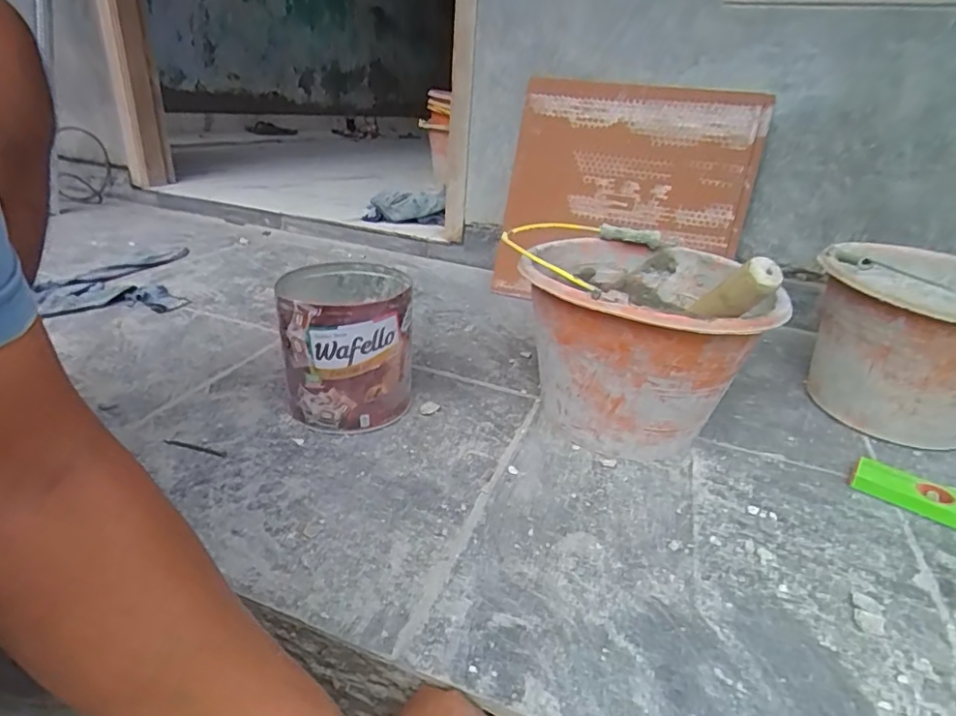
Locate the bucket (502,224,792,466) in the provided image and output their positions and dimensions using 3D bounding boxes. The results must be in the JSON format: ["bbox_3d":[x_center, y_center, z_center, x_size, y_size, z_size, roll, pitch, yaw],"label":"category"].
[{"bbox_3d":[0.181,-0.022,0.642,0.269,0.222,0.257,13,28,17],"label":"bucket"}]

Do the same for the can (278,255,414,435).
[{"bbox_3d":[-0.155,-0.017,0.652,0.146,0.154,0.162,-6,29,-19],"label":"can"}]

